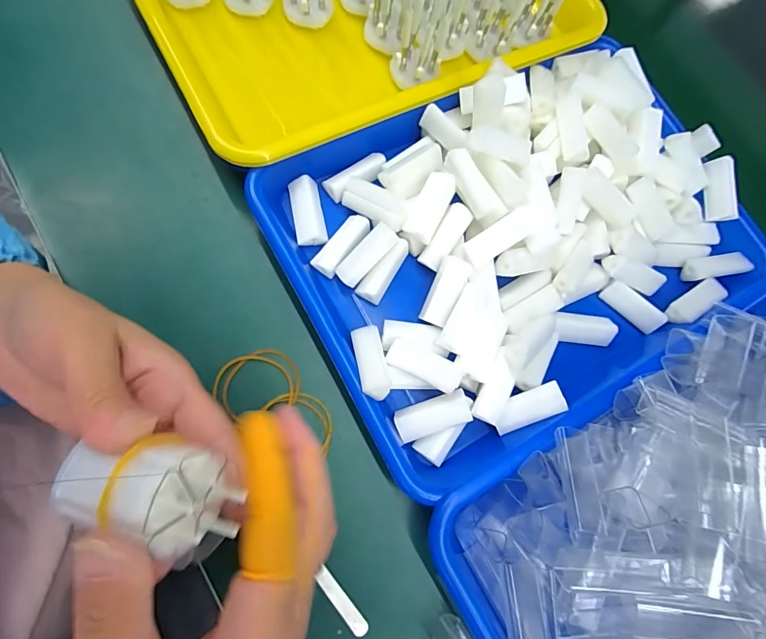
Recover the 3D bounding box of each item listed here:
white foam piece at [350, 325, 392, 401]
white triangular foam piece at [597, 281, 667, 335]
[{"bbox_3d":[-0.007,0.026,0.252,0.017,0.013,0.045,-12,51,-4],"label":"white foam piece"},{"bbox_3d":[0.186,-0.010,0.310,0.046,0.010,0.019,41,100,10],"label":"white triangular foam piece"}]

